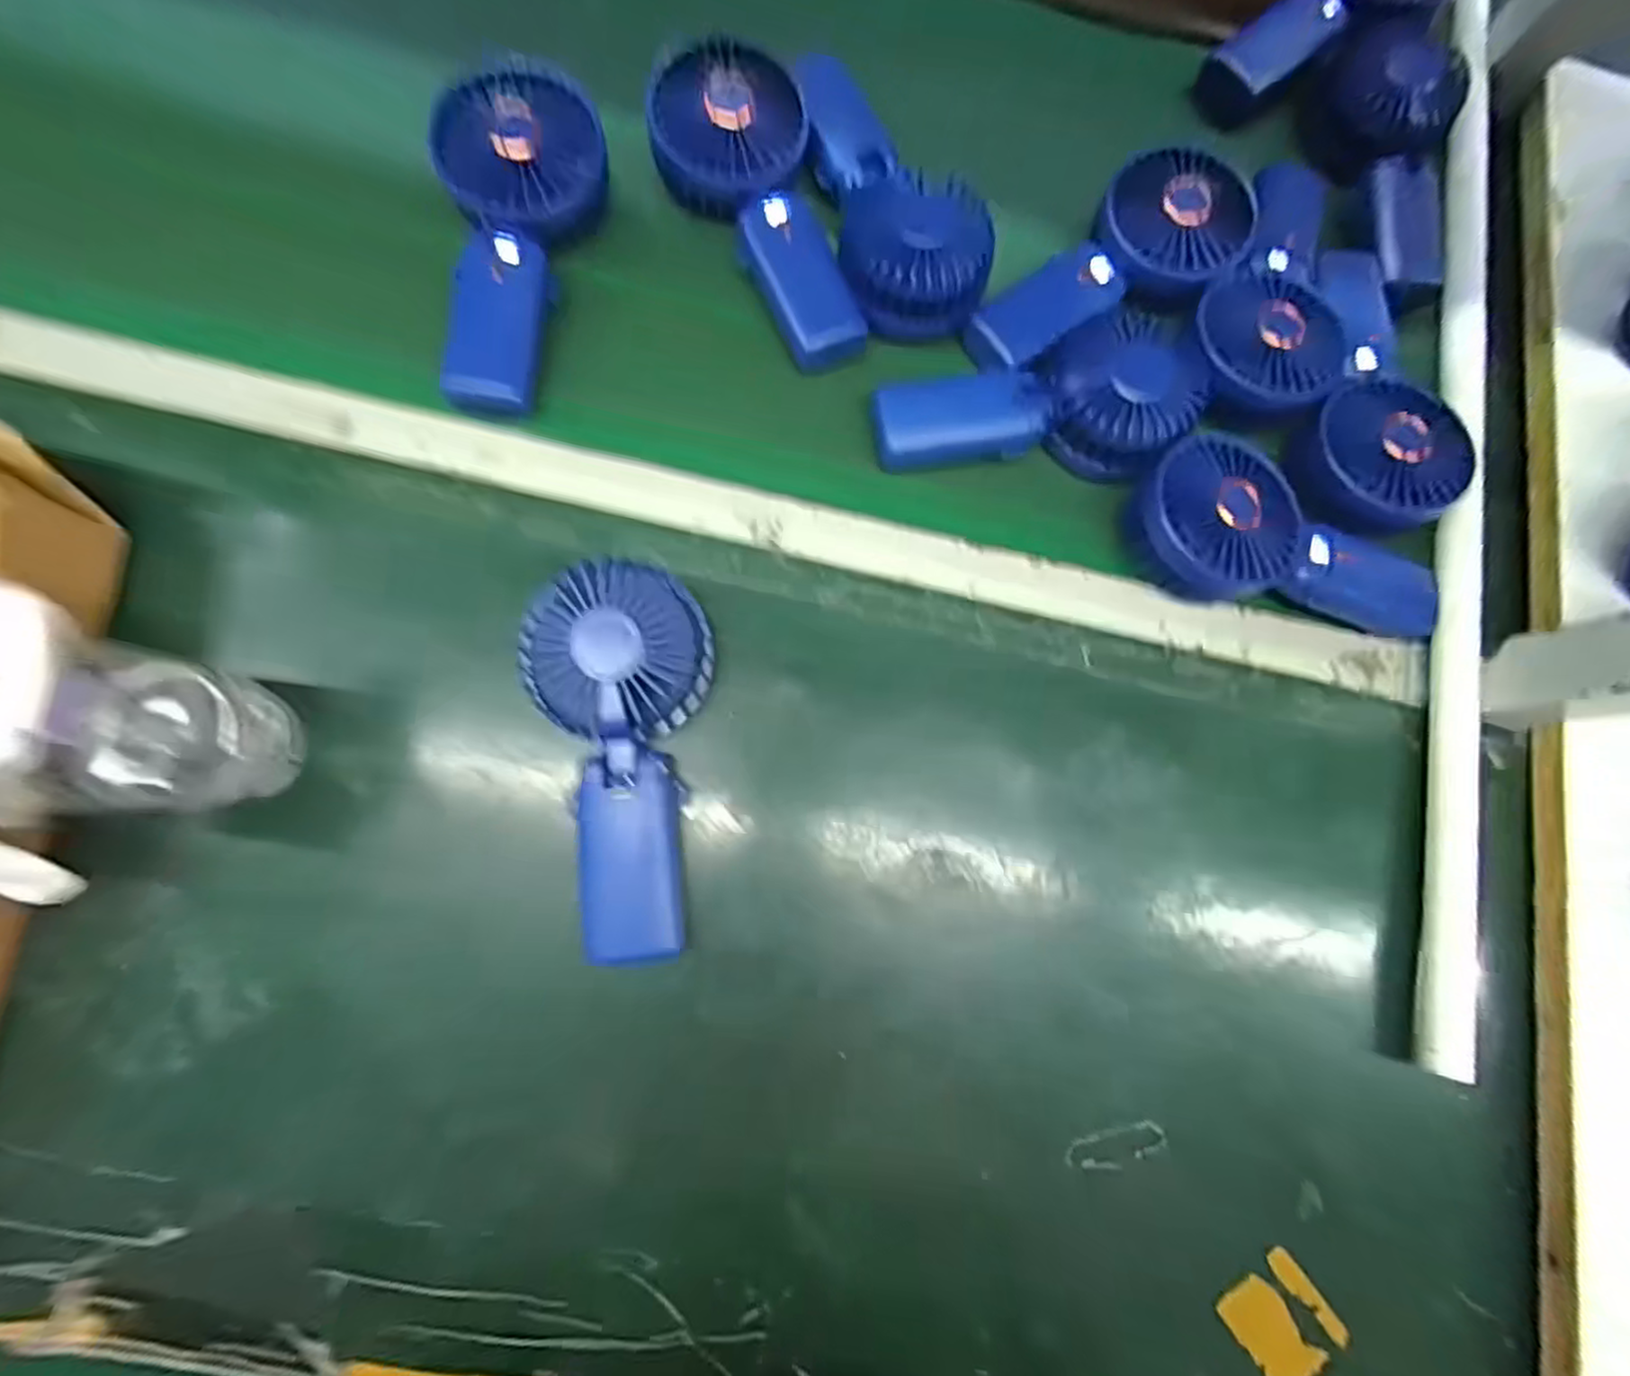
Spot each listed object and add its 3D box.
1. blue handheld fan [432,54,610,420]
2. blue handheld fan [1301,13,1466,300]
[{"bbox_3d":[-0.153,-0.239,0.372,0.088,0.043,0.176,1,82,-5],"label":"blue handheld fan"},{"bbox_3d":[0.367,-0.335,0.444,0.088,0.044,0.178,5,79,-5],"label":"blue handheld fan"}]

